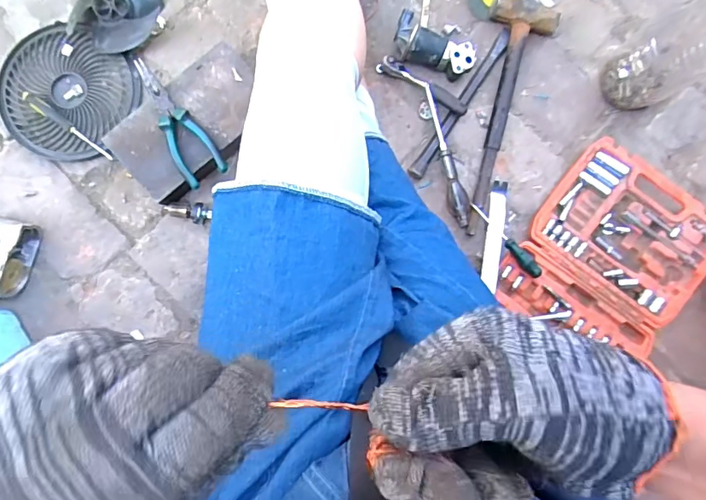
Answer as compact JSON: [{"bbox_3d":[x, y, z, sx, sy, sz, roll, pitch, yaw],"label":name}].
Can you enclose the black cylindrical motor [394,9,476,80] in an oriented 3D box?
[{"bbox_3d":[0.121,-0.296,0.720,0.121,0.044,0.053,21,90,0],"label":"black cylindrical motor"}]

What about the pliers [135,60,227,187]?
[{"bbox_3d":[-0.248,-0.176,0.664,0.056,0.020,0.186,-34,90,-2],"label":"pliers"}]

